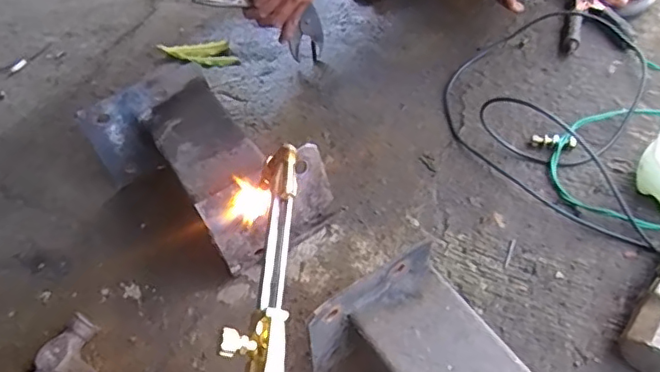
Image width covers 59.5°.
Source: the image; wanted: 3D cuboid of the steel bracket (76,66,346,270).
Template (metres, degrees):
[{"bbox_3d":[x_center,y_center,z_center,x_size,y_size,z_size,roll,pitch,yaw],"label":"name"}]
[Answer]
[{"bbox_3d":[-0.152,-0.019,0.719,0.156,0.127,0.282,-40,58,-22],"label":"steel bracket"}]

